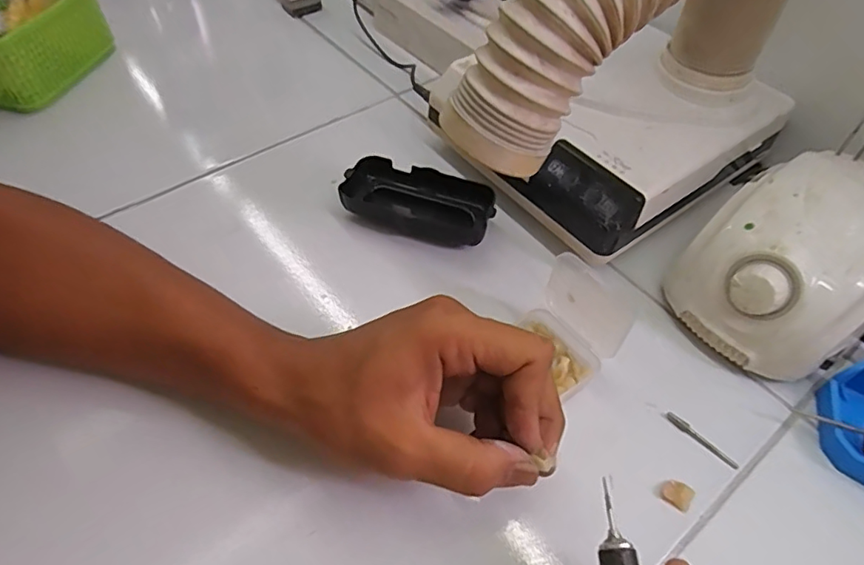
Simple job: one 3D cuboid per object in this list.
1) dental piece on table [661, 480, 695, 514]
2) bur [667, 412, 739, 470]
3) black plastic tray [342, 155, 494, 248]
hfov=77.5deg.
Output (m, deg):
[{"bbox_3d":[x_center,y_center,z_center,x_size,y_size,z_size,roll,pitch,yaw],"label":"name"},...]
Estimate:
[{"bbox_3d":[0.131,0.113,0.287,0.015,0.006,0.014,39,59,24],"label":"dental piece on table"},{"bbox_3d":[0.154,0.089,0.306,0.044,0.004,0.004,39,59,24],"label":"bur"},{"bbox_3d":[-0.009,-0.058,0.400,0.107,0.028,0.052,16,53,8],"label":"black plastic tray"}]

